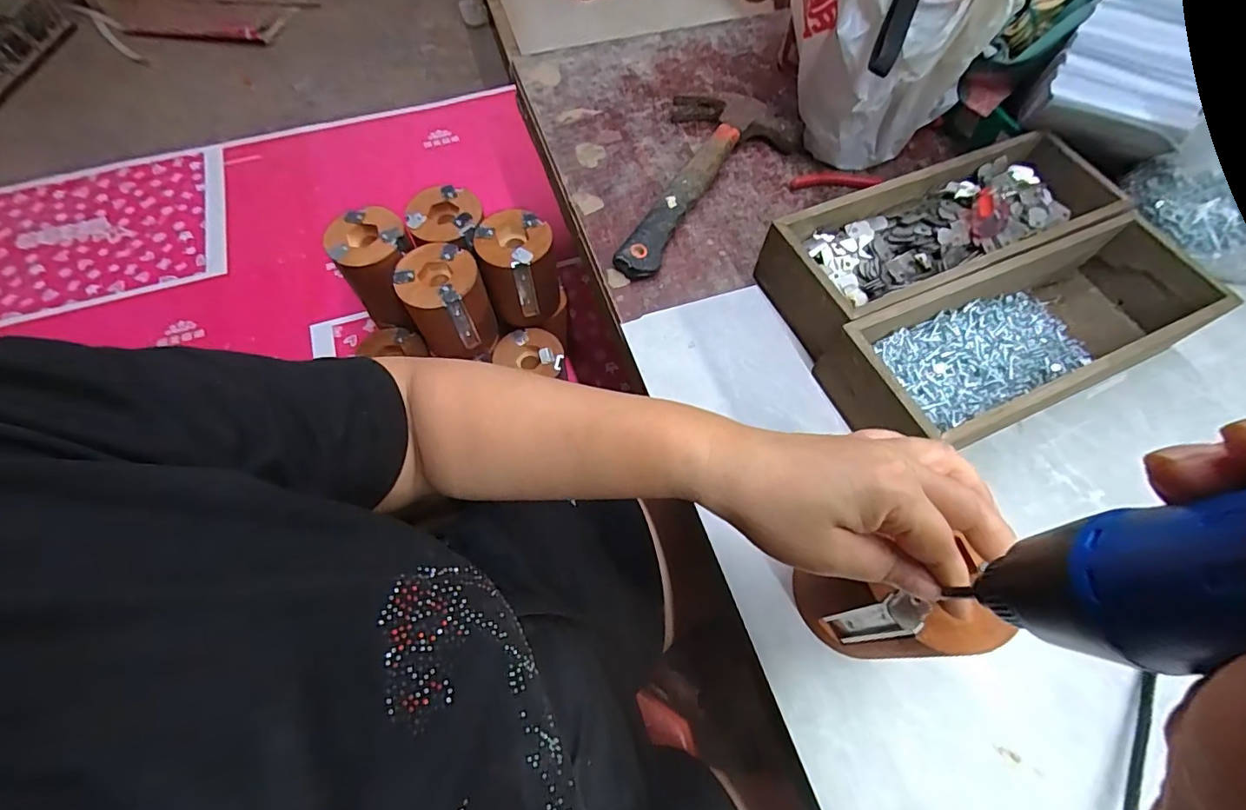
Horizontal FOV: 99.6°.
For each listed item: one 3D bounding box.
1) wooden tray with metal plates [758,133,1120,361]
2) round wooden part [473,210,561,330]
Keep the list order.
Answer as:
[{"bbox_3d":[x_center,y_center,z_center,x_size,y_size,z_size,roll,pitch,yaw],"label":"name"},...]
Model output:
[{"bbox_3d":[0.262,-0.131,0.442,0.291,0.076,0.103,-22,65,-13],"label":"wooden tray with metal plates"},{"bbox_3d":[-0.113,-0.145,0.581,0.076,0.114,0.070,0,64,0],"label":"round wooden part"}]

